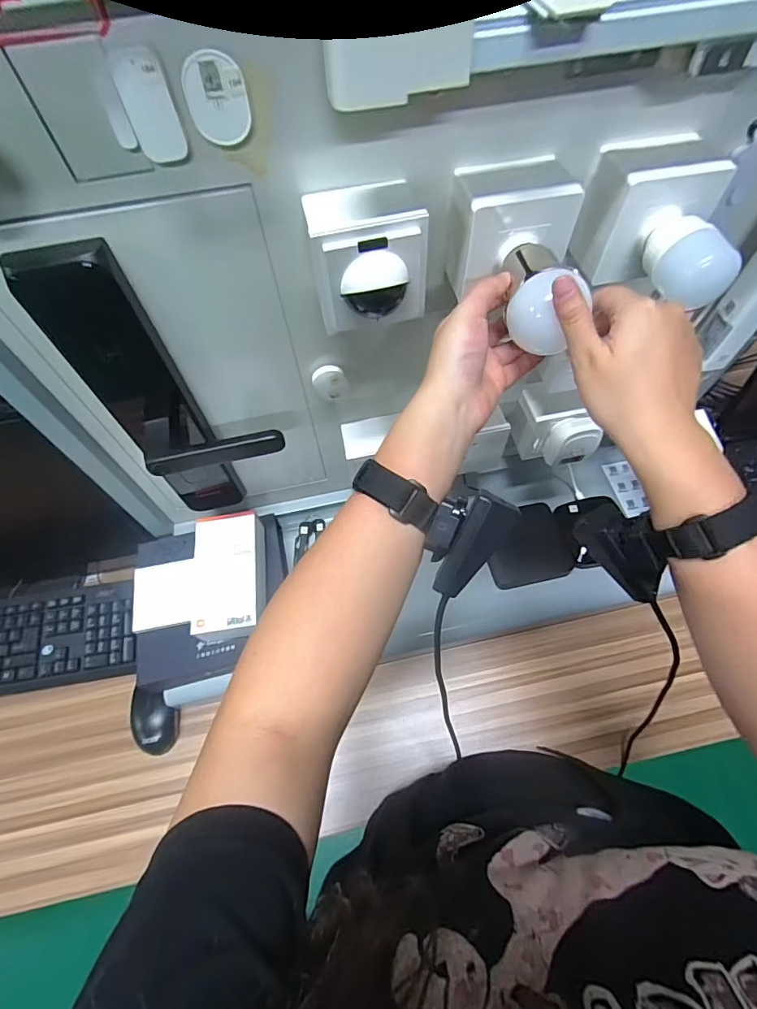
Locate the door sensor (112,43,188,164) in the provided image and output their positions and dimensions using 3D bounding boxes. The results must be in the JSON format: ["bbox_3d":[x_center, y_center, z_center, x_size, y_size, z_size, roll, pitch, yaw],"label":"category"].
[{"bbox_3d":[-0.140,-0.244,0.283,0.029,0.056,0.009,-17,61,-6],"label":"door sensor"}]

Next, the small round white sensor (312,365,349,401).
[{"bbox_3d":[-0.053,-0.135,0.510,0.037,0.044,0.013,-10,61,-2],"label":"small round white sensor"}]

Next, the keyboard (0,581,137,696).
[{"bbox_3d":[-0.581,0.215,0.685,0.423,0.035,0.137,-9,61,-1],"label":"keyboard"}]

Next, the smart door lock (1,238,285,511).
[{"bbox_3d":[-0.191,-0.080,0.474,0.137,0.352,0.071,-18,61,-7],"label":"smart door lock"}]

